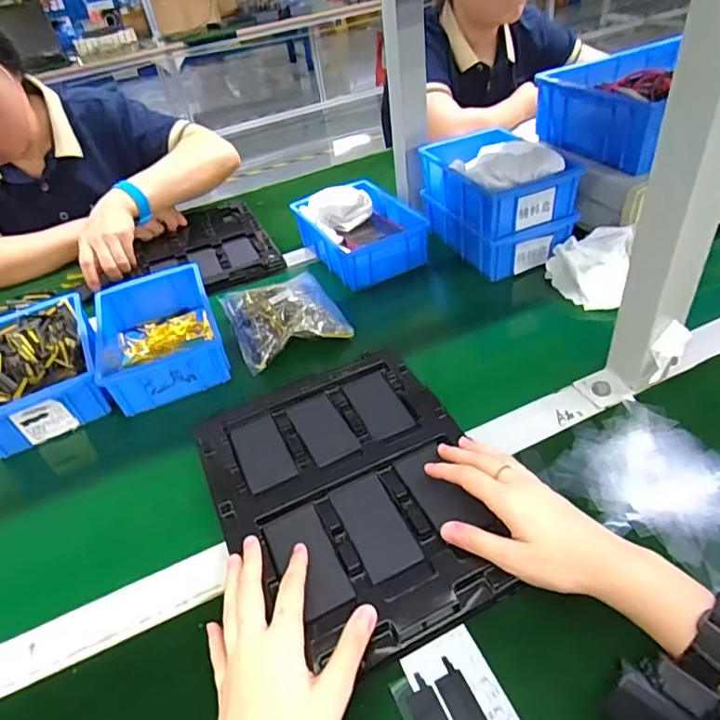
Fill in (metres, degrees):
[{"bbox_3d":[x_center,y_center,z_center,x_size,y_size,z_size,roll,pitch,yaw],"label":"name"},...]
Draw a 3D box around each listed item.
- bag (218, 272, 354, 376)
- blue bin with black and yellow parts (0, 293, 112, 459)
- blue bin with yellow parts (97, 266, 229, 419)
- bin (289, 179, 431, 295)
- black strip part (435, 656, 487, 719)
[{"bbox_3d":[-0.100,-0.063,0.662,0.126,0.033,0.161,-23,42,-15],"label":"bag"},{"bbox_3d":[-0.390,0.009,0.636,0.142,0.064,0.208,-24,42,-17],"label":"blue bin with black and yellow parts"},{"bbox_3d":[-0.253,-0.033,0.660,0.133,0.060,0.216,-20,41,-12],"label":"blue bin with yellow parts"},{"bbox_3d":[-0.001,-0.196,0.787,0.139,0.071,0.197,-24,42,-16],"label":"bin"},{"bbox_3d":[0.068,0.223,0.335,0.020,0.004,0.061,-21,41,-14],"label":"black strip part"}]

